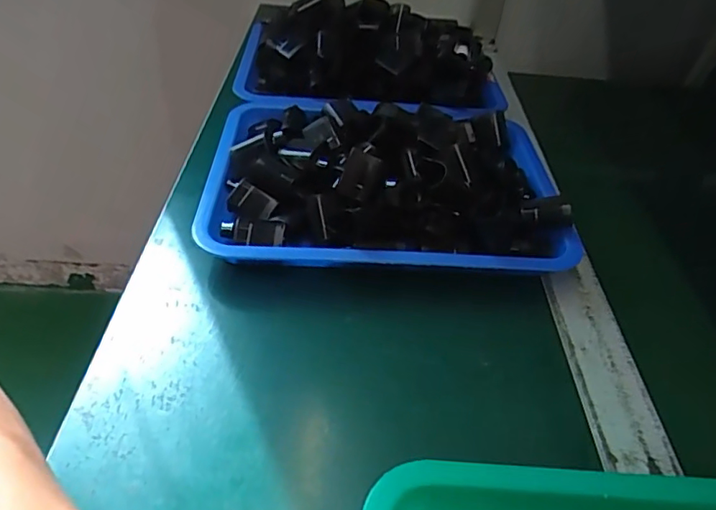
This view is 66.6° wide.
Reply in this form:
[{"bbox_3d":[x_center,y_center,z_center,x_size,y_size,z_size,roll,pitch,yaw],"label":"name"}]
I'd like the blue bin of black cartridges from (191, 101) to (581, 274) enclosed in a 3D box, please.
[{"bbox_3d":[0.025,-0.082,0.515,0.316,0.067,0.238,4,41,-4],"label":"blue bin of black cartridges"}]

